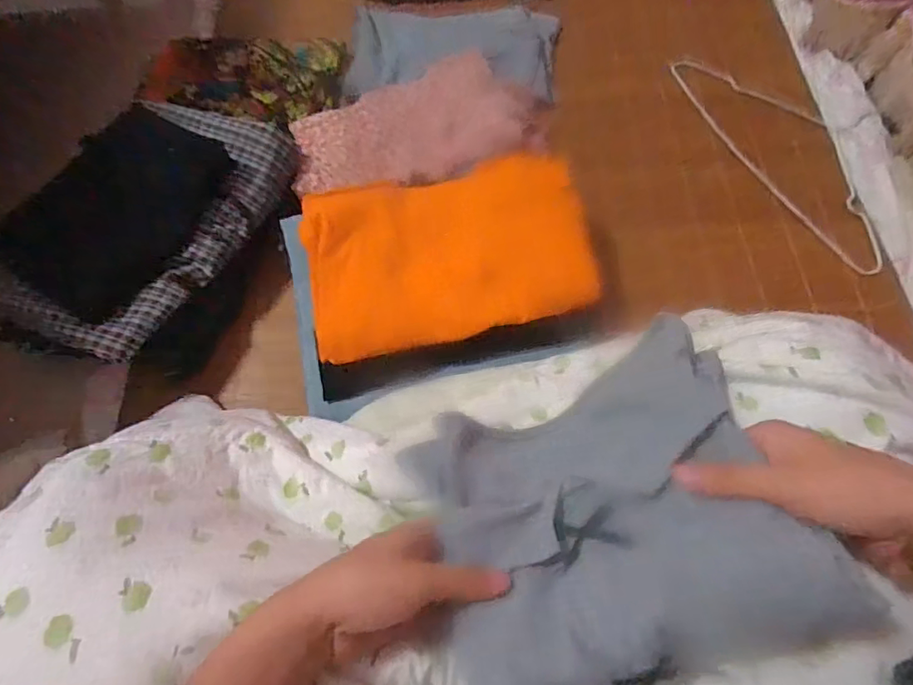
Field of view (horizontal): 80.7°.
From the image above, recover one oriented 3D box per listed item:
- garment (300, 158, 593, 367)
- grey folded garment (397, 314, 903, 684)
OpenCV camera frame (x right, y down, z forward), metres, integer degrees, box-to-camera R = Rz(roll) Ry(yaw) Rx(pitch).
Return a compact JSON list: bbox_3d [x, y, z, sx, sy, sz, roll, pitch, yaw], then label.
[{"bbox_3d":[-0.010,-0.087,0.536,0.276,0.021,0.164,-11,90,0],"label":"garment"},{"bbox_3d":[0.086,0.108,0.347,0.232,0.047,0.220,-27,54,15],"label":"grey folded garment"}]

